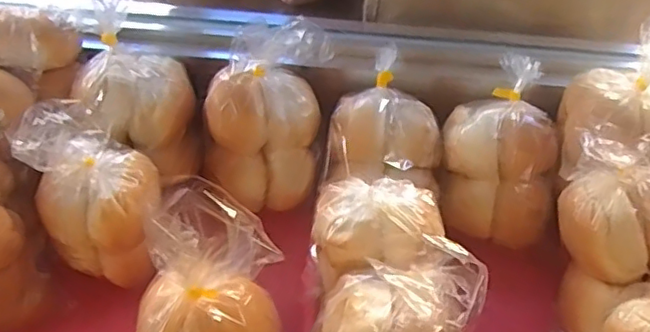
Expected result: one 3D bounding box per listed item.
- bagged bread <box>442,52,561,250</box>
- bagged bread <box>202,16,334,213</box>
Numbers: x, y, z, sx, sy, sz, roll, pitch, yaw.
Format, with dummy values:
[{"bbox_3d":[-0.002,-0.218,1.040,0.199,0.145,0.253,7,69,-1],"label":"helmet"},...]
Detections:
[{"bbox_3d":[0.166,-0.014,0.578,0.100,0.108,0.135,7,56,3],"label":"bagged bread"},{"bbox_3d":[-0.057,-0.042,0.553,0.104,0.156,0.107,9,56,5],"label":"bagged bread"}]

